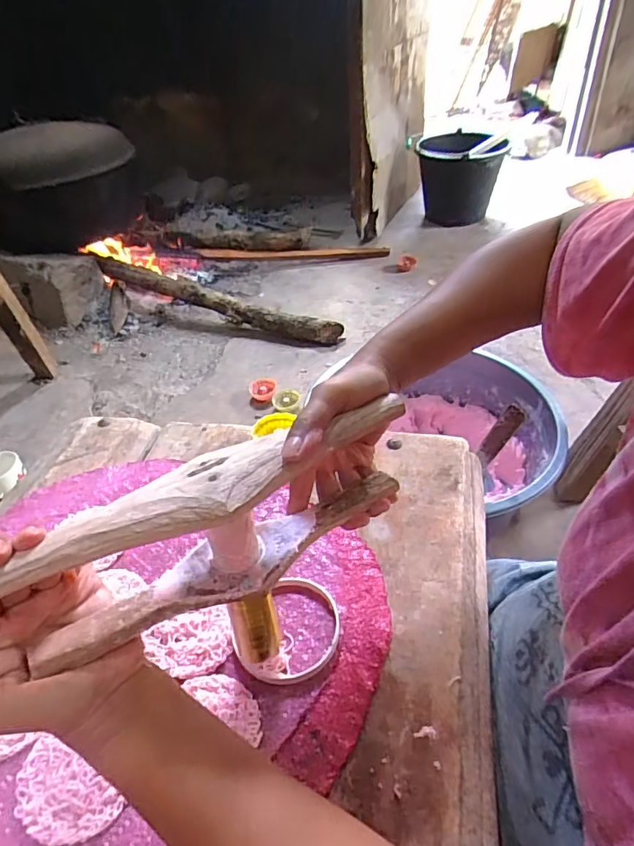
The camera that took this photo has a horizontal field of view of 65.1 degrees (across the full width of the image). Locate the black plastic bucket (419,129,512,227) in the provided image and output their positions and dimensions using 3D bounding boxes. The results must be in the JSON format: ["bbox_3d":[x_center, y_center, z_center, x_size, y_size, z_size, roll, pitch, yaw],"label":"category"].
[{"bbox_3d":[0.487,-0.816,1.705,0.286,0.251,0.280,4,43,10],"label":"black plastic bucket"}]

